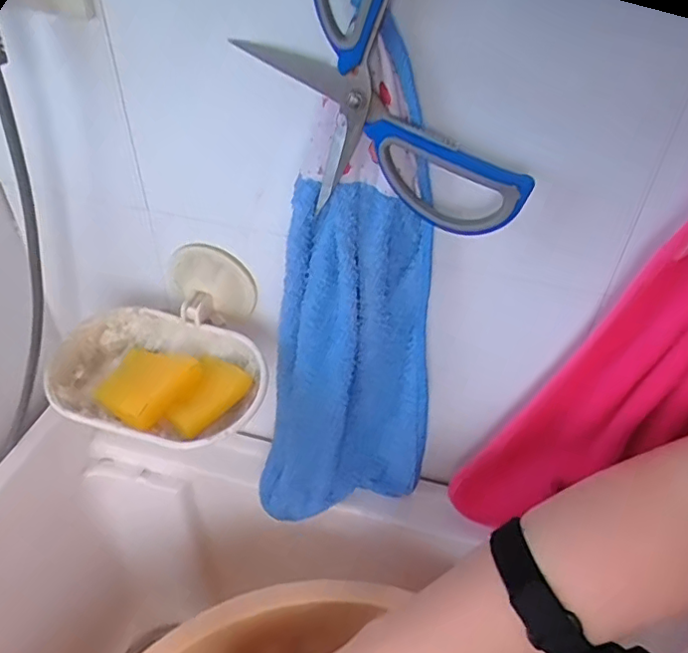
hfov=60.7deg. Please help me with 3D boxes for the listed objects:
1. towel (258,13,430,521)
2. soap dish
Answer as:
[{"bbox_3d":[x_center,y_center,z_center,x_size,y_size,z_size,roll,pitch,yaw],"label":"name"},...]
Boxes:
[{"bbox_3d":[0.001,0.008,0.392,0.120,0.333,0.044,-6,43,-9],"label":"towel"},{"bbox_3d":[-0.116,0.010,0.384,0.136,0.059,0.129,10,43,9],"label":"soap dish"}]

